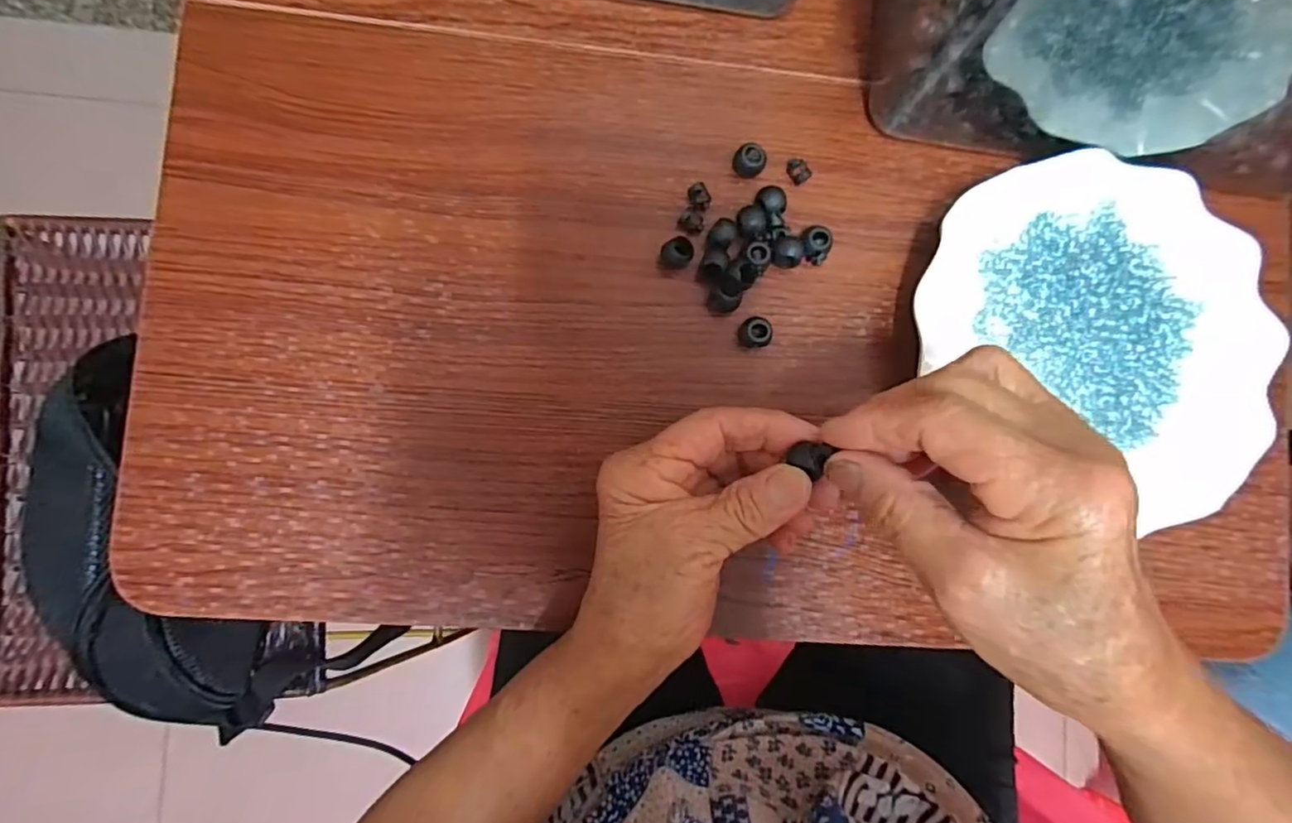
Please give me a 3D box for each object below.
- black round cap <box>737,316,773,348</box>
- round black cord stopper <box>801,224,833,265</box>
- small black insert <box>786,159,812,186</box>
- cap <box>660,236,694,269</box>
[{"bbox_3d":[0.054,-0.039,0.297,0.014,0.014,0.014,0,87,-6],"label":"black round cap"},{"bbox_3d":[0.084,-0.084,0.303,0.016,0.014,0.016,0,87,-6],"label":"round black cord stopper"},{"bbox_3d":[0.077,-0.122,0.307,0.008,0.009,0.013,-31,92,-8],"label":"small black insert"},{"bbox_3d":[0.015,-0.077,0.297,0.014,0.015,0.017,44,84,-2],"label":"cap"}]

